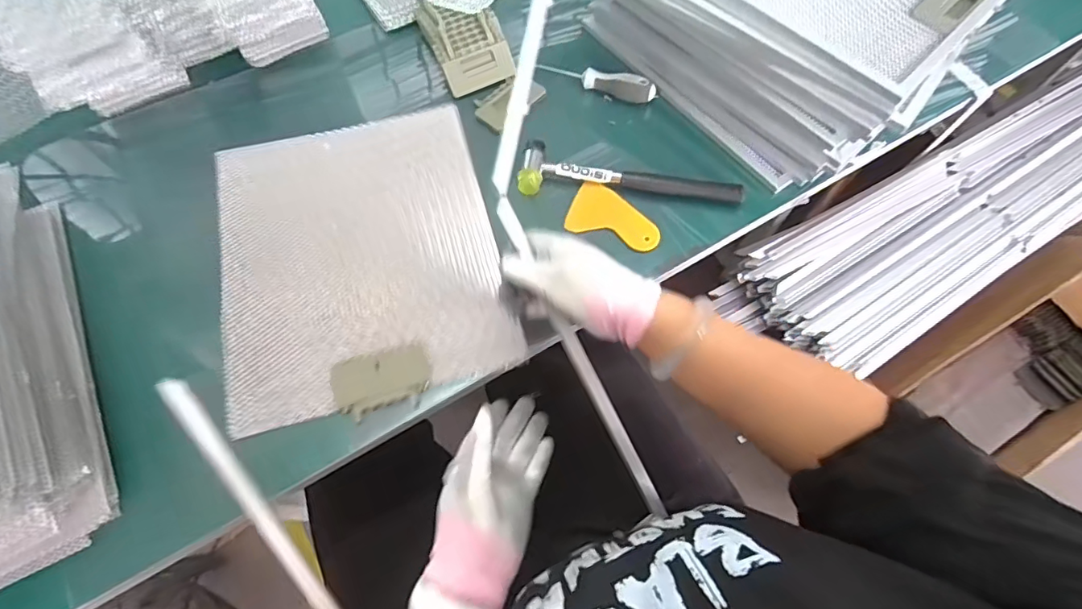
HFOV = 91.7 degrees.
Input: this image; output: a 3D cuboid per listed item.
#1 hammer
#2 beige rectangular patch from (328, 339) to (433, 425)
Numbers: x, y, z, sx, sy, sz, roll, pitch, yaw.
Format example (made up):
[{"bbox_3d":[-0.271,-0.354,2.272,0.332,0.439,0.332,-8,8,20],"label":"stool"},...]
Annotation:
[{"bbox_3d":[0.098,-0.140,0.576,0.238,0.020,0.057,5,66,3],"label":"hammer"},{"bbox_3d":[-0.149,0.070,0.494,0.090,0.012,0.062,-15,66,-7],"label":"beige rectangular patch"}]

